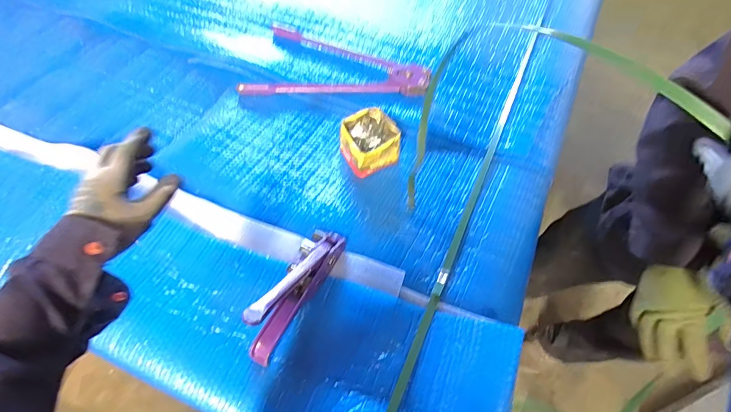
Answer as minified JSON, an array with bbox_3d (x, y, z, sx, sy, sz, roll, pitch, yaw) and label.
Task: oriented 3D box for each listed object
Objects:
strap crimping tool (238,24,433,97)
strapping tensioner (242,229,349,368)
[{"bbox_3d":[-0.066,-0.364,0.971,0.460,0.032,0.248,12,61,8],"label":"strap crimping tool"},{"bbox_3d":[-0.123,0.123,0.619,0.060,0.131,0.253,23,63,15],"label":"strapping tensioner"}]

